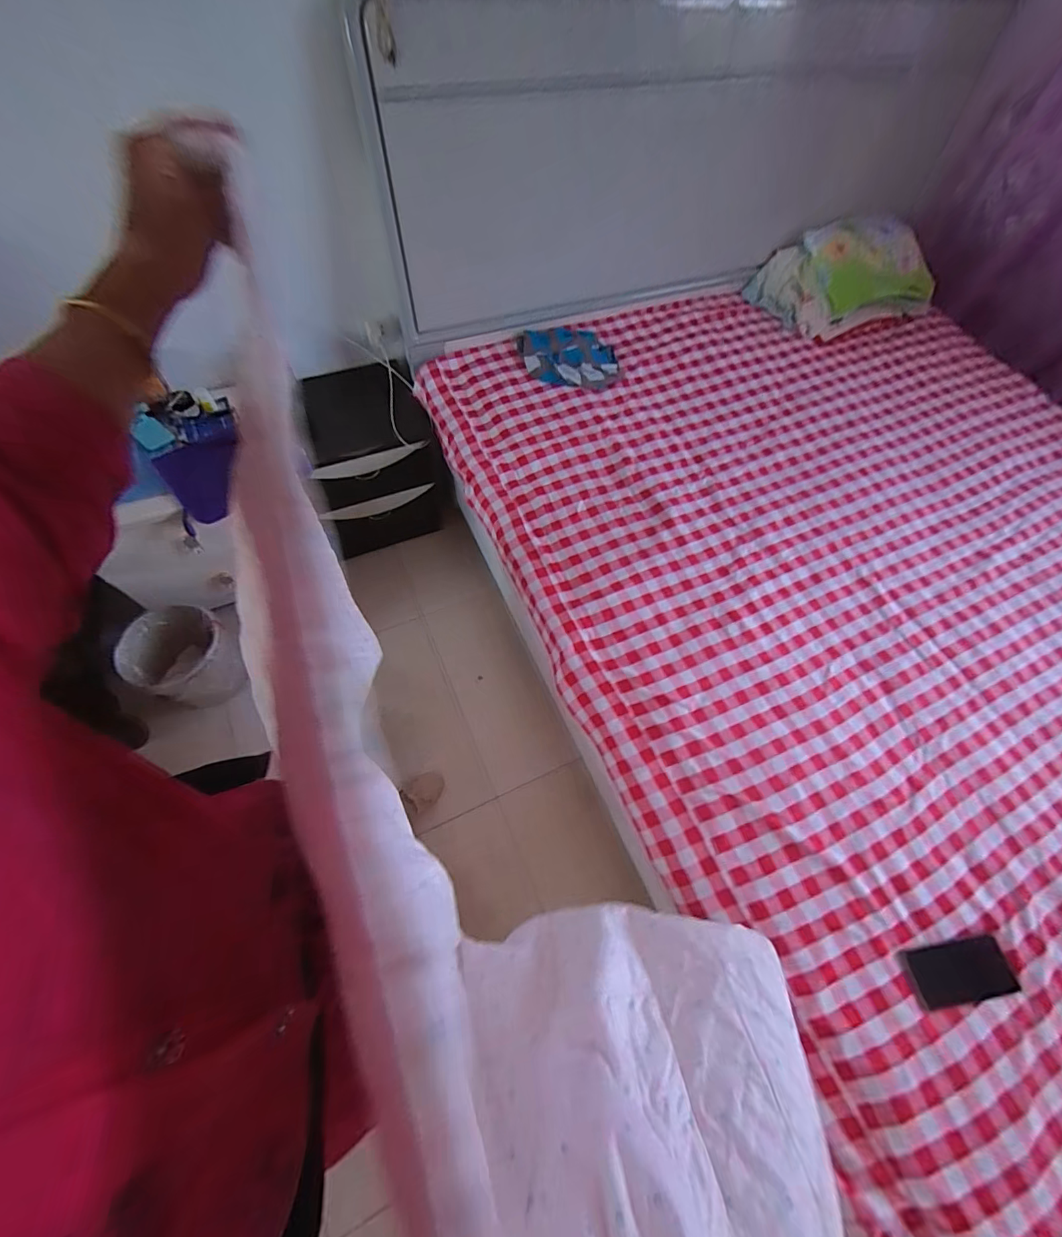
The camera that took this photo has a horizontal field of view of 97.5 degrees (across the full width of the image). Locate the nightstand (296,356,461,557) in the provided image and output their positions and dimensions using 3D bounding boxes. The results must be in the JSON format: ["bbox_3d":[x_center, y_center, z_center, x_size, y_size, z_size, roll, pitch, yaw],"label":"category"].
[{"bbox_3d":[-0.459,-0.446,1.435,0.364,0.443,0.355,-11,64,-10],"label":"nightstand"}]

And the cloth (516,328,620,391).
[{"bbox_3d":[0.111,-0.715,1.286,0.262,0.033,0.225,-9,64,-7],"label":"cloth"}]

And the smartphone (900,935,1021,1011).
[{"bbox_3d":[0.649,0.535,0.703,0.159,0.008,0.072,-6,64,-6],"label":"smartphone"}]

